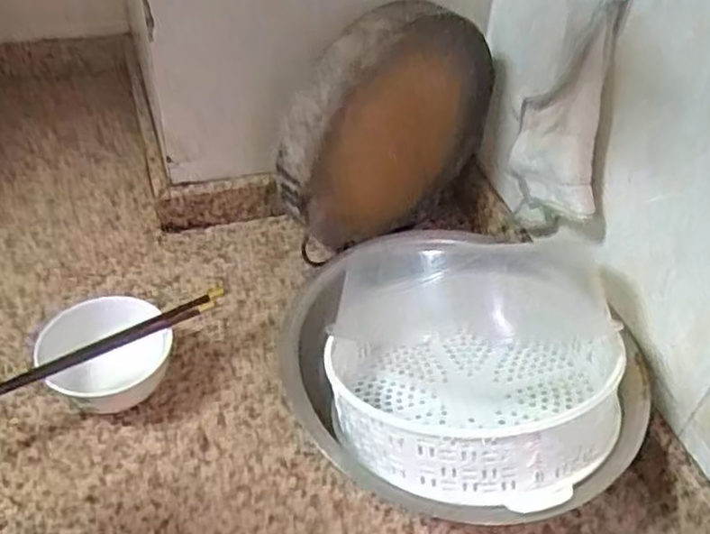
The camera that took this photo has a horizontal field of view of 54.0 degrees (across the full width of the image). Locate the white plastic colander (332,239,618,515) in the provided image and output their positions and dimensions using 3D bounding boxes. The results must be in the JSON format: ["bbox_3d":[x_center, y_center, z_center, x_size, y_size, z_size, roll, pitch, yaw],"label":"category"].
[{"bbox_3d":[0.098,0.083,0.567,0.220,0.103,0.226,2,43,-2],"label":"white plastic colander"}]

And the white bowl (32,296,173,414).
[{"bbox_3d":[-0.212,0.079,0.596,0.101,0.063,0.110,2,43,-2],"label":"white bowl"}]

